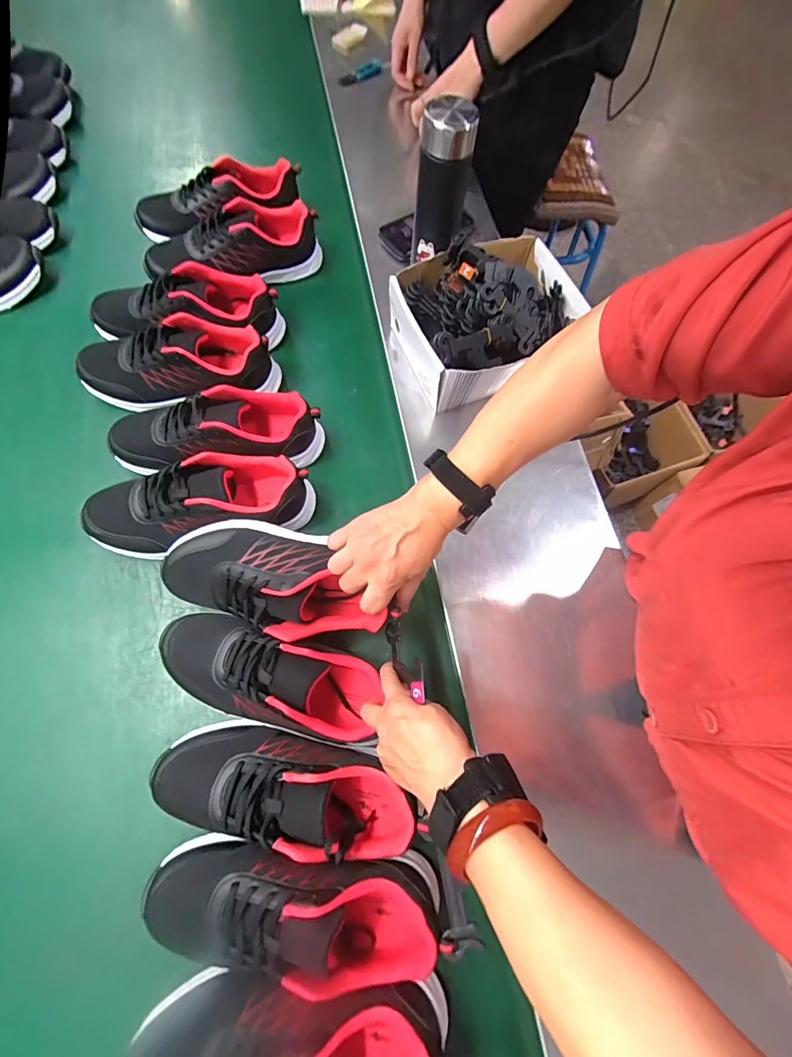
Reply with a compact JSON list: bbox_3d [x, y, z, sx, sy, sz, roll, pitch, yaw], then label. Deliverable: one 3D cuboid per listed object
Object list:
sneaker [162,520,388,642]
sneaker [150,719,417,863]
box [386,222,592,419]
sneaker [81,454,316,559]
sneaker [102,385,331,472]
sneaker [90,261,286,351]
[{"bbox_3d":[-0.128,0.052,0.450,0.239,0.082,0.107,17,69,7],"label":"sneaker"},{"bbox_3d":[-0.108,0.251,0.414,0.253,0.083,0.087,9,73,3],"label":"sneaker"},{"bbox_3d":[0.128,-0.291,0.596,0.229,0.140,0.200,-22,74,-10],"label":"box"},{"bbox_3d":[-0.235,-0.031,0.509,0.258,0.082,0.095,-15,73,-4],"label":"sneaker"},{"bbox_3d":[-0.230,-0.126,0.549,0.260,0.094,0.102,1,73,1],"label":"sneaker"},{"bbox_3d":[-0.305,-0.314,0.613,0.264,0.094,0.094,-2,68,-2],"label":"sneaker"}]

